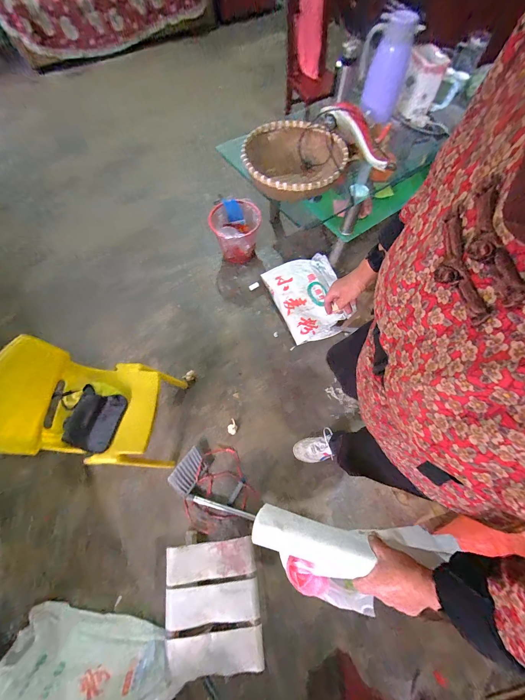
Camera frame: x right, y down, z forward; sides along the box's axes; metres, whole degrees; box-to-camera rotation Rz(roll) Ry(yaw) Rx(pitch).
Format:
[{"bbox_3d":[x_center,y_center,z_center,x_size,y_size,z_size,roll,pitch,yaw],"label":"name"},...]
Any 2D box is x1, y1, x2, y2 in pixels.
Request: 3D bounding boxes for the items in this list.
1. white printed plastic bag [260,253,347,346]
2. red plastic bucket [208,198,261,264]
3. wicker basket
[{"bbox_3d":[0.235,-0.260,1.319,0.335,0.100,0.401,-23,65,-10],"label":"white printed plastic bag"},{"bbox_3d":[-0.131,-0.593,1.400,0.232,0.269,0.234,0,67,0],"label":"red plastic bucket"},{"bbox_3d":[0.116,-0.659,0.977,0.347,0.134,0.380,2,67,1],"label":"wicker basket"}]

